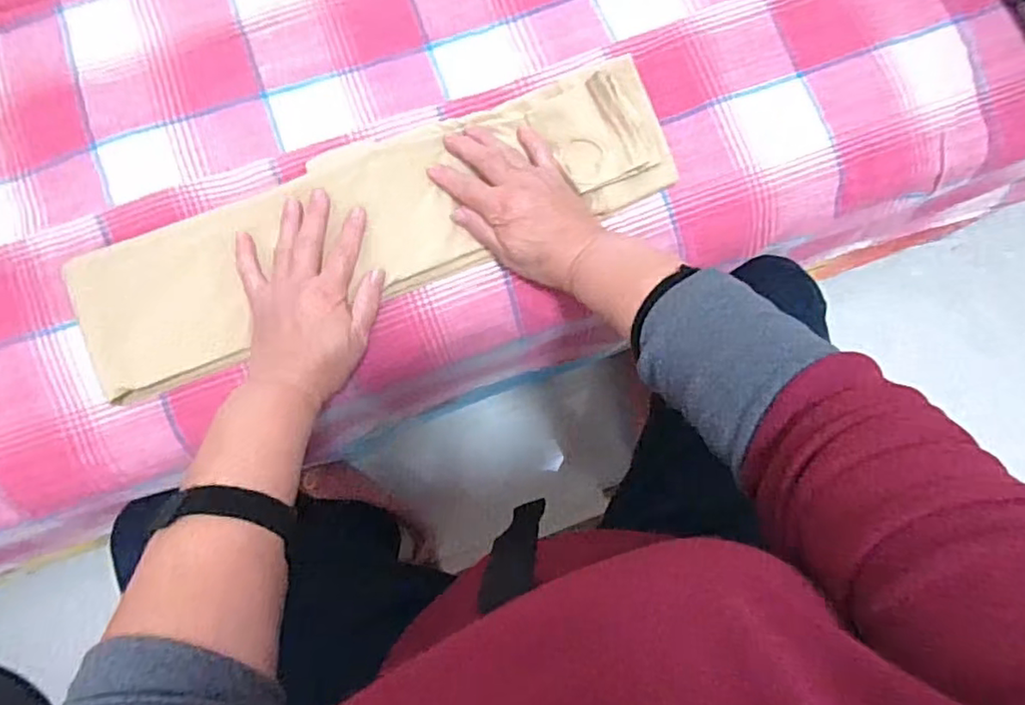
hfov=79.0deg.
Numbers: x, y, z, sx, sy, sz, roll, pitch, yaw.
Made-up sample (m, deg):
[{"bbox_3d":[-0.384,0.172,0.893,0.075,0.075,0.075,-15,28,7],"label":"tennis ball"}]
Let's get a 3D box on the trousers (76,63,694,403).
[{"bbox_3d":[-0.107,-0.106,0.488,0.460,0.031,0.125,-23,82,-4],"label":"trousers"}]

